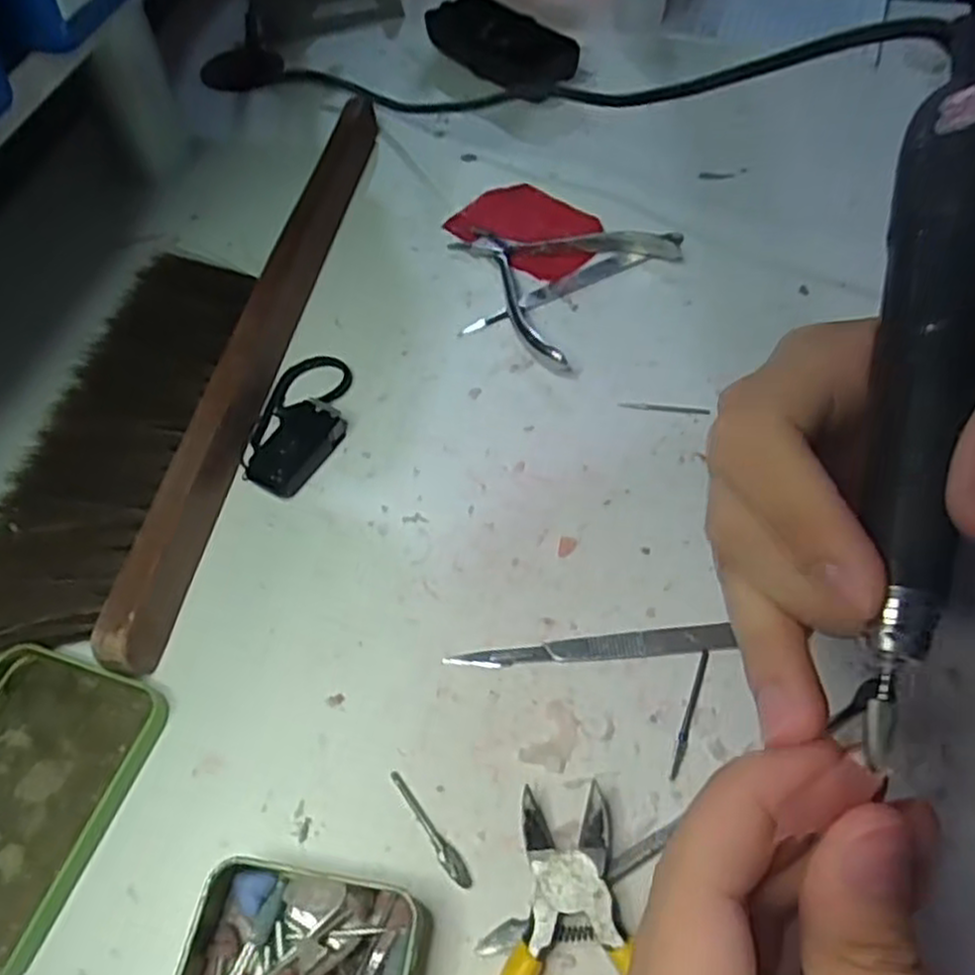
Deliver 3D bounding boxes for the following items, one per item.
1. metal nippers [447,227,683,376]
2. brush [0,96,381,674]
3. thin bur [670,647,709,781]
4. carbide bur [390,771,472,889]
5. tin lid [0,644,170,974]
[{"bbox_3d":[0.035,-0.121,0.399,0.107,0.016,0.117,37,65,24],"label":"metal nippers"},{"bbox_3d":[-0.139,-0.086,0.378,0.093,0.029,0.360,6,57,7],"label":"brush"},{"bbox_3d":[0.073,0.080,0.271,0.004,0.004,0.049,18,59,14],"label":"thin bur"},{"bbox_3d":[-0.019,0.113,0.254,0.006,0.004,0.044,-31,60,-16],"label":"carbide bur"},{"bbox_3d":[-0.166,0.107,0.262,0.072,0.009,0.098,14,58,12],"label":"tin lid"}]

